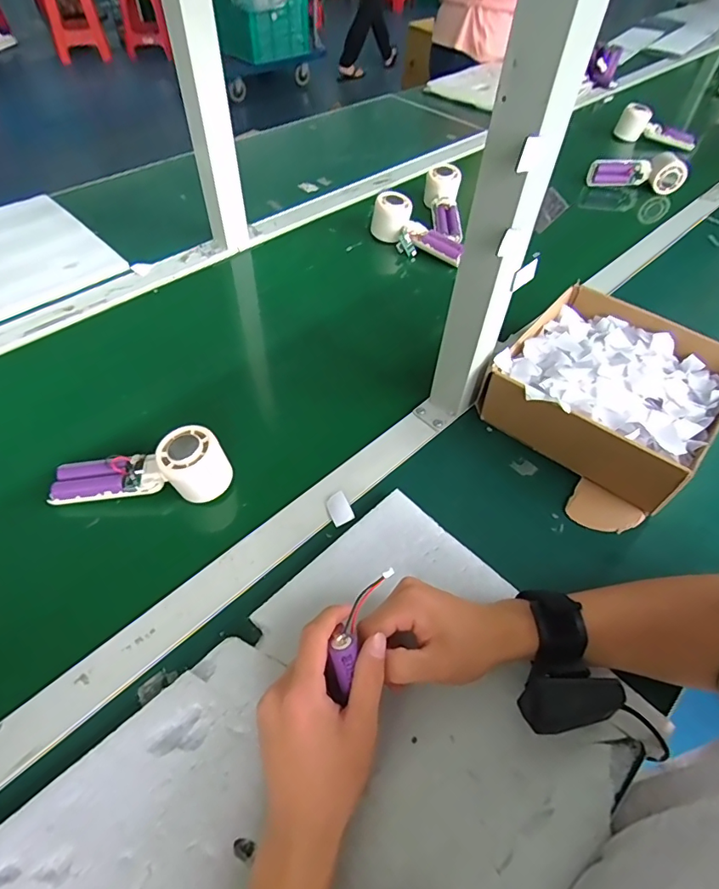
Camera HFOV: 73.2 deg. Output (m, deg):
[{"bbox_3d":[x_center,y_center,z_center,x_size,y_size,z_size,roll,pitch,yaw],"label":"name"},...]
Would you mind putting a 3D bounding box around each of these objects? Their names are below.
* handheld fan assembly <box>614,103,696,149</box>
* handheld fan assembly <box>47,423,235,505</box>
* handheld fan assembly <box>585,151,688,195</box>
[{"bbox_3d":[0.649,-0.691,1.052,0.161,0.074,0.069,21,50,11],"label":"handheld fan assembly"},{"bbox_3d":[-0.206,0.030,0.458,0.161,0.067,0.049,-9,53,-10],"label":"handheld fan assembly"},{"bbox_3d":[0.524,-0.517,0.922,0.176,0.060,0.040,7,52,2],"label":"handheld fan assembly"}]

